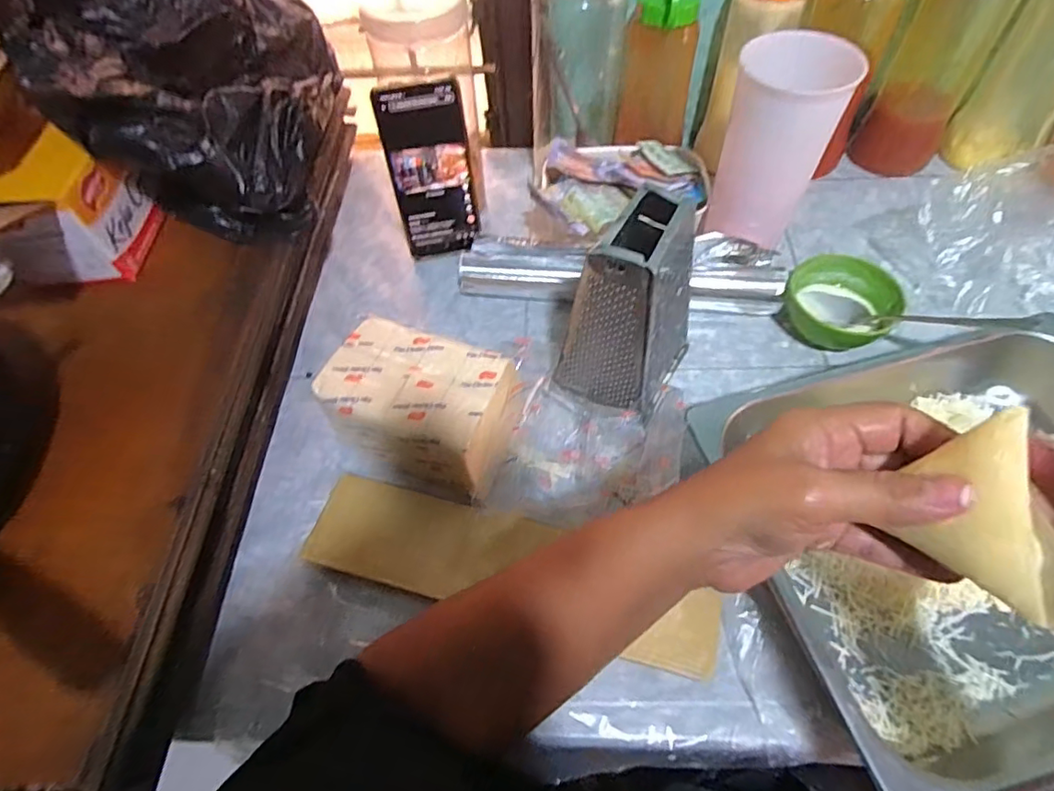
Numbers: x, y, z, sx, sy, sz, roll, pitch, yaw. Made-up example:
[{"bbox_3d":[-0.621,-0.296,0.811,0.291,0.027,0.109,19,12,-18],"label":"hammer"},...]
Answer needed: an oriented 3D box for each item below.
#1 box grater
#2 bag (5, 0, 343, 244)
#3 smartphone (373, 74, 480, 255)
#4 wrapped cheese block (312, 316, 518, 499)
[{"bbox_3d":[0.081,-0.069,0.427,0.083,0.163,0.098,23,62,17],"label":"box grater"},{"bbox_3d":[-0.279,-0.277,0.476,0.161,0.172,0.258,-5,57,0],"label":"bag"},{"bbox_3d":[-0.089,-0.209,0.524,0.075,0.157,0.016,-11,43,-6],"label":"smartphone"},{"bbox_3d":[-0.079,0.012,0.438,0.146,0.080,0.092,21,61,16],"label":"wrapped cheese block"}]

